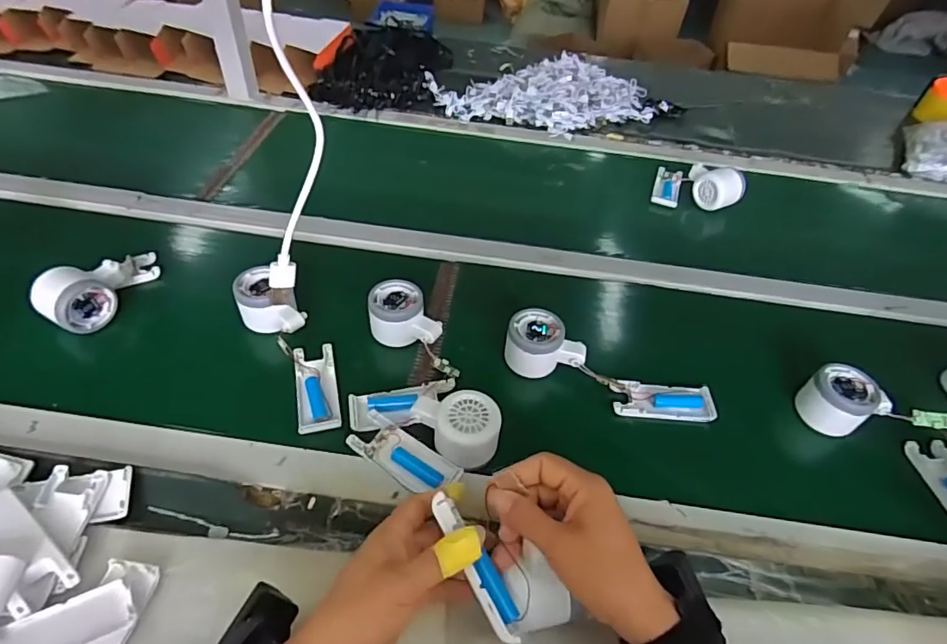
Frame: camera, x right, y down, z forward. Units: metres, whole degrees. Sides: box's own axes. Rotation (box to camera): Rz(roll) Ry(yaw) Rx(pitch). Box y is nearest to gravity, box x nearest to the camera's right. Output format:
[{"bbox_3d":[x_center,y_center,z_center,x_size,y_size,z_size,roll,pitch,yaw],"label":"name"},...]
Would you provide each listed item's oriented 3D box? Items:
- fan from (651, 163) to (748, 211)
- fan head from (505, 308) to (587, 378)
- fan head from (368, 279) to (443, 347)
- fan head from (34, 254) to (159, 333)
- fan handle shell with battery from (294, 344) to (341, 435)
[{"bbox_3d":[0.354,-0.216,0.816,0.129,0.059,0.080,20,48,13],"label":"fan"},{"bbox_3d":[0.076,0.026,0.559,0.082,0.054,0.056,7,47,1],"label":"fan head"},{"bbox_3d":[-0.073,-0.007,0.574,0.080,0.045,0.054,13,47,7],"label":"fan head"},{"bbox_3d":[-0.410,-0.042,0.580,0.047,0.057,0.137,16,32,7],"label":"fan head"},{"bbox_3d":[-0.156,0.065,0.520,0.039,0.013,0.103,-9,48,-13],"label":"fan handle shell with battery"}]

